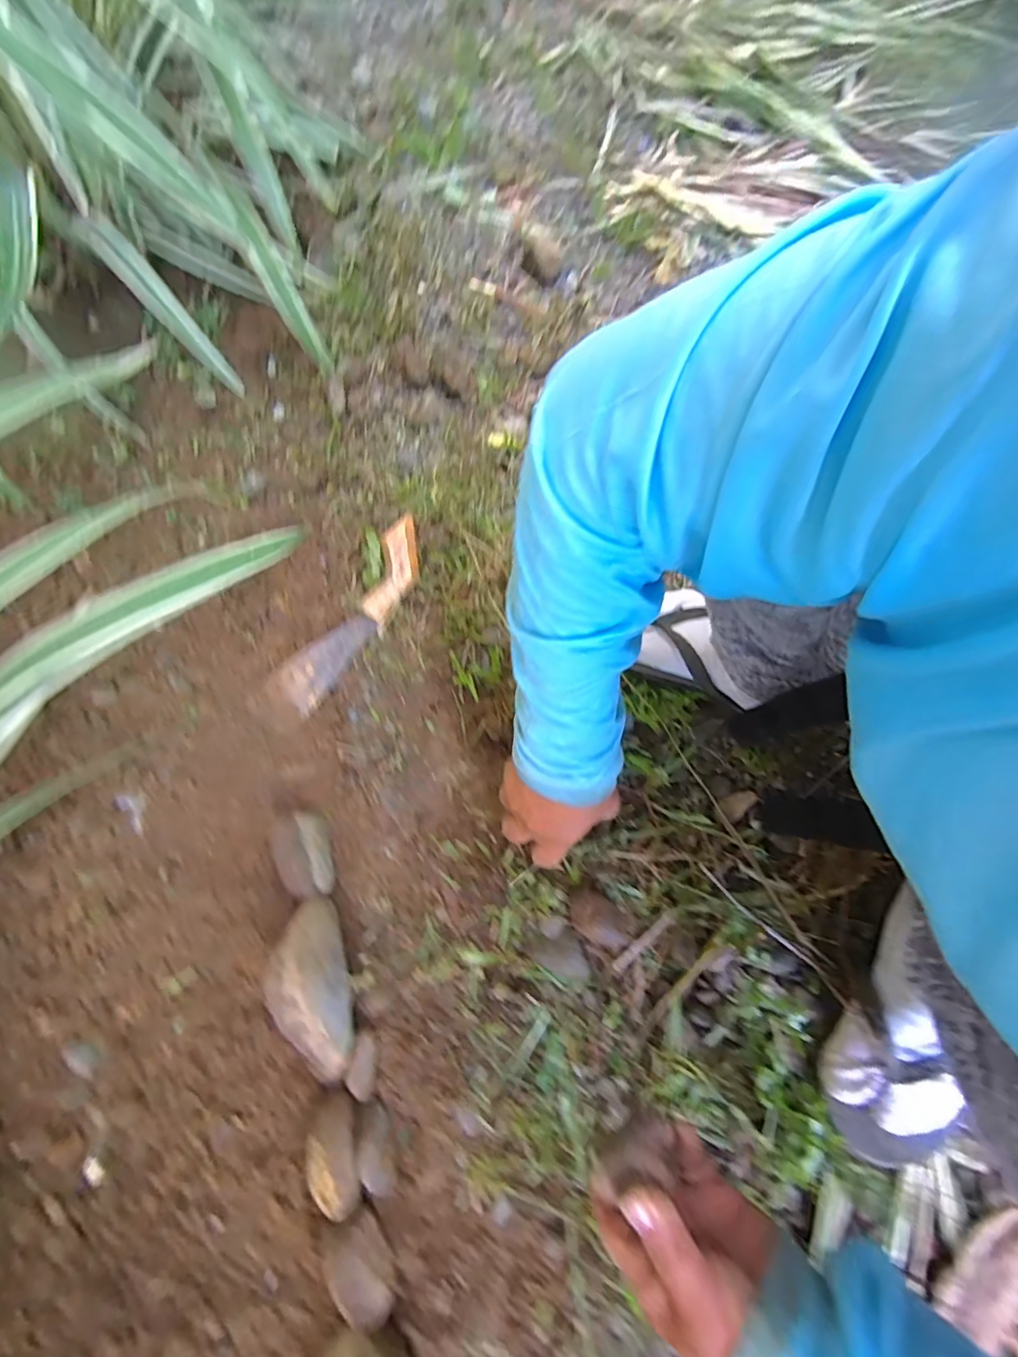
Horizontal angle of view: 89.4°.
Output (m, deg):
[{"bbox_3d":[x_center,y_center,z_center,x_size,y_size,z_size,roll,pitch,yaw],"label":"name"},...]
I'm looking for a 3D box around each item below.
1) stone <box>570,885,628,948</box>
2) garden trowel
[{"bbox_3d":[0.083,0.218,0.468,0.060,0.034,0.038,33,74,10],"label":"stone"},{"bbox_3d":[-0.169,-0.071,0.578,0.058,0.028,0.240,35,88,11],"label":"garden trowel"}]

